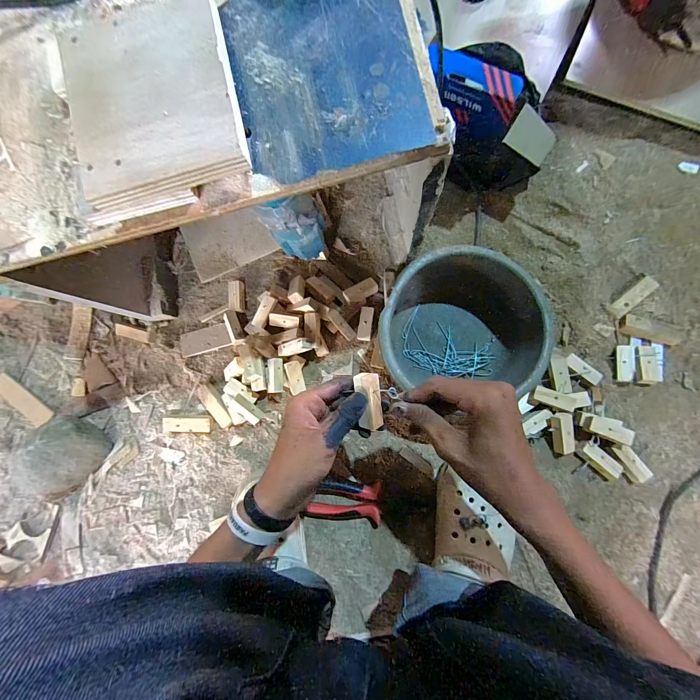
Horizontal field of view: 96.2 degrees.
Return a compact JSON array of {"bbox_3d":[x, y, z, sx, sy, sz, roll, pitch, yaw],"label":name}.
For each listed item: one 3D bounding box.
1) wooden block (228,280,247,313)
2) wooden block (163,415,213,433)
[{"bbox_3d":[-0.187,-0.089,0.523,0.022,0.027,0.050,-2,86,3],"label":"wooden block"},{"bbox_3d":[-0.259,0.118,0.503,0.079,0.010,0.027,0,86,3],"label":"wooden block"}]

